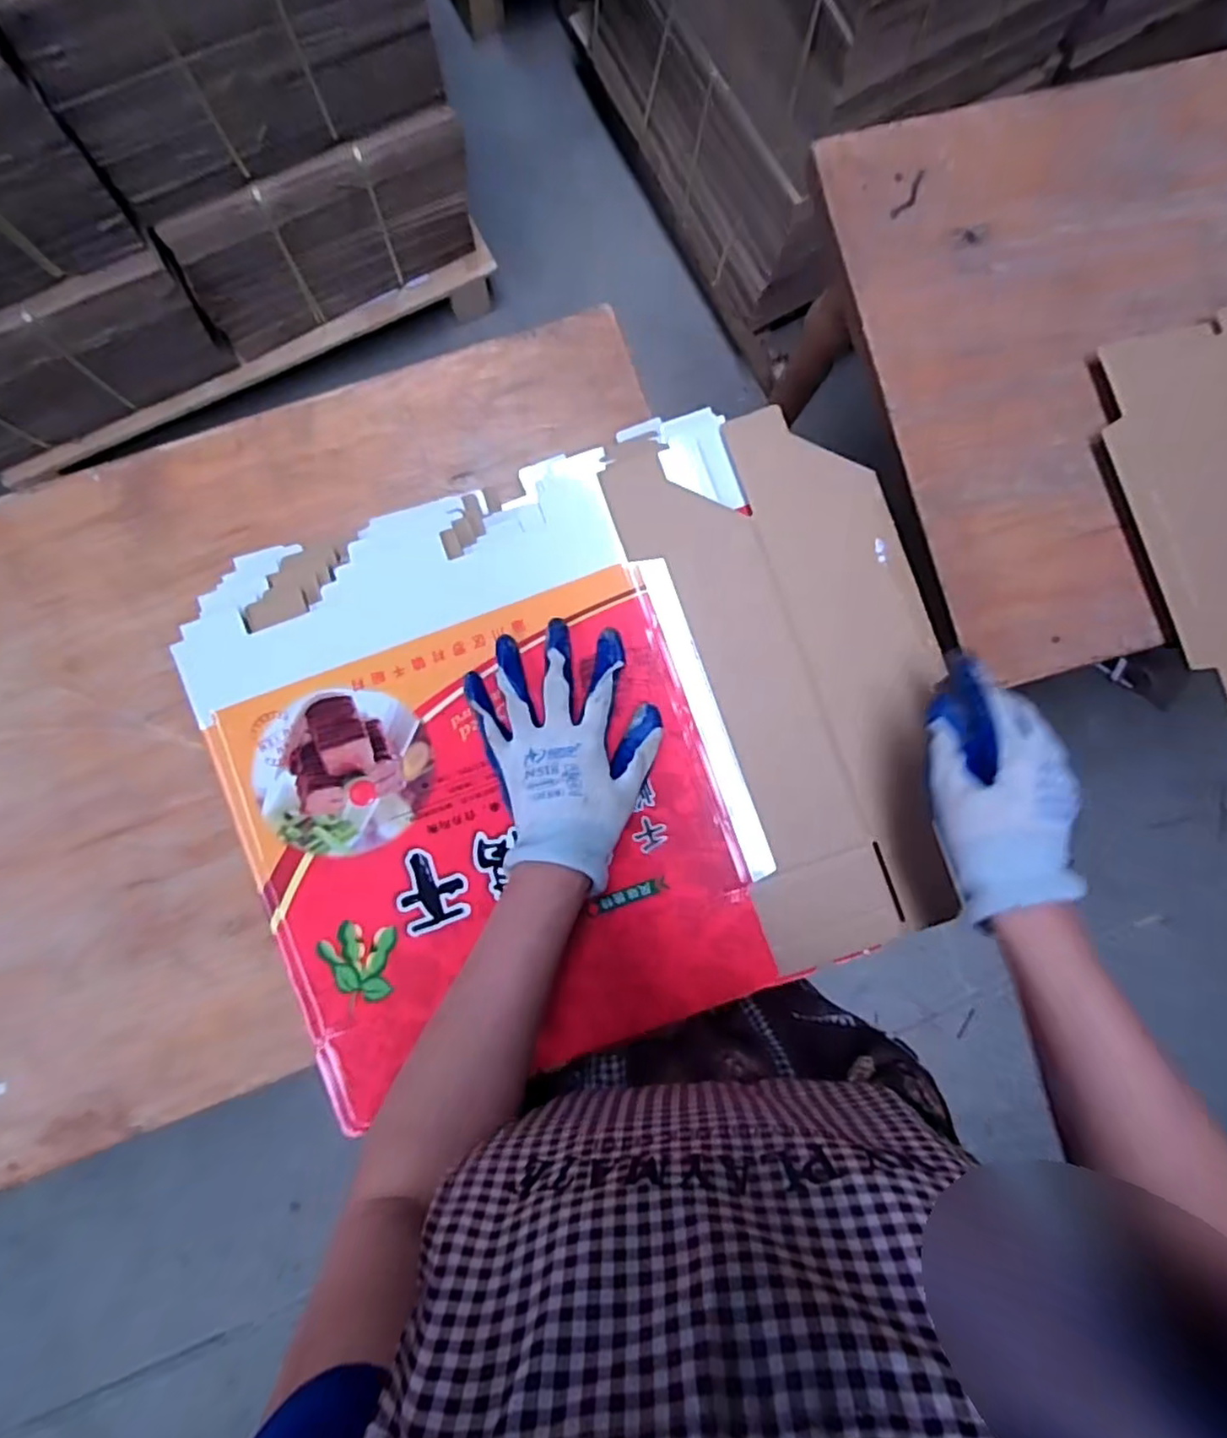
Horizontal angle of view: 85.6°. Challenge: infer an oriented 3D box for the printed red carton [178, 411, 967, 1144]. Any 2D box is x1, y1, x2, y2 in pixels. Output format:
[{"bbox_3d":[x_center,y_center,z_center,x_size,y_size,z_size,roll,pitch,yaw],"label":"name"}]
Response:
[{"bbox_3d":[-0.030,0.013,0.521,0.548,0.030,0.453,-20,89,2],"label":"printed red carton"}]

